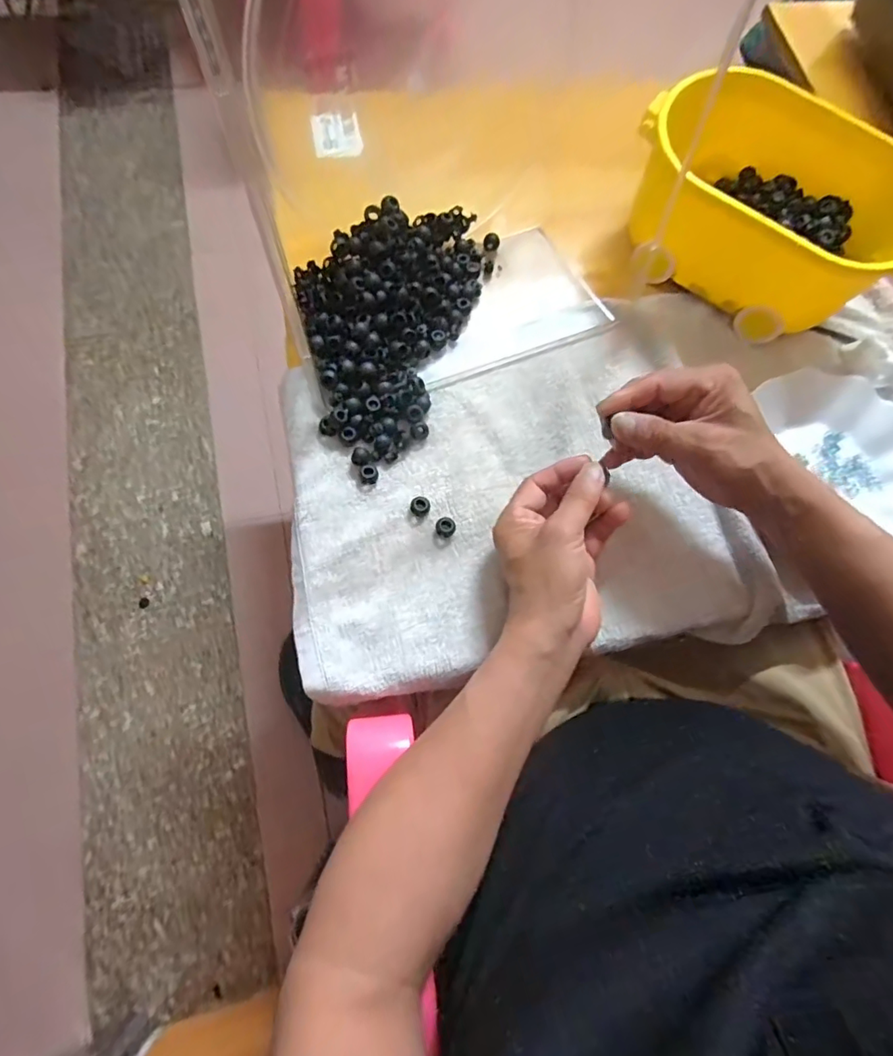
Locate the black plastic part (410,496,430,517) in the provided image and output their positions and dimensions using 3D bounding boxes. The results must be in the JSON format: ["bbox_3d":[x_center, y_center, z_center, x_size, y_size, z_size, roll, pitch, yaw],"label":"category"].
[{"bbox_3d":[-0.020,-0.018,0.409,0.016,0.011,0.014,-37,79,-15],"label":"black plastic part"}]

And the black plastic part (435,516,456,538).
[{"bbox_3d":[0.000,-0.001,0.404,0.014,0.011,0.016,20,72,1],"label":"black plastic part"}]

